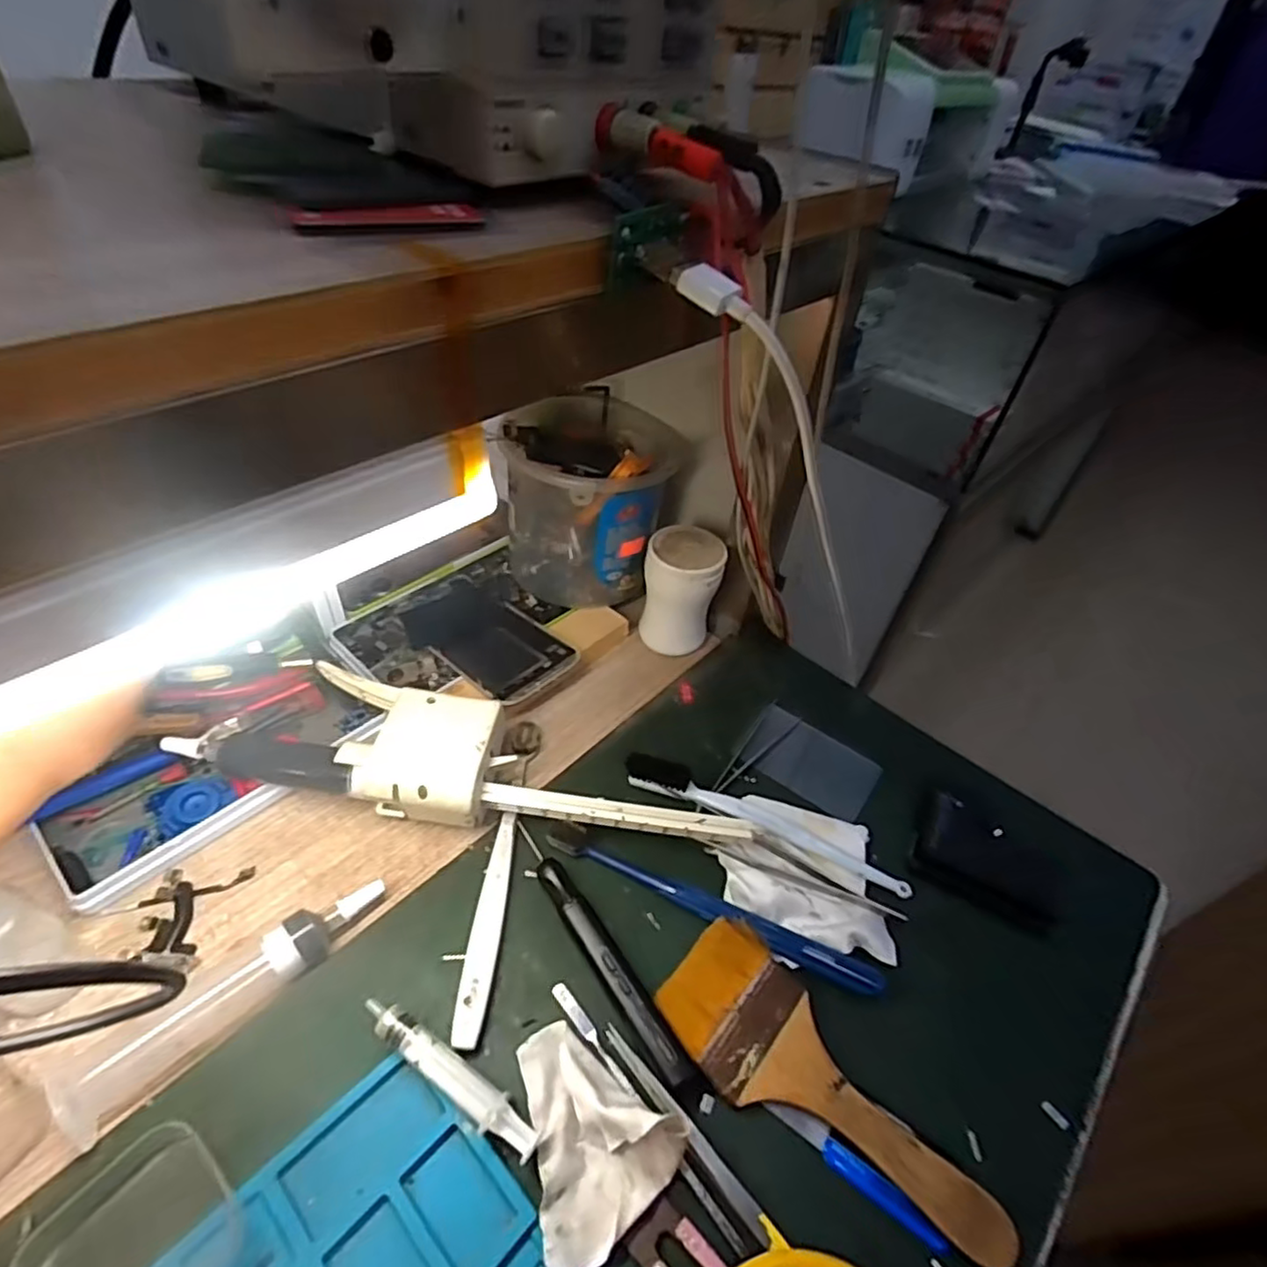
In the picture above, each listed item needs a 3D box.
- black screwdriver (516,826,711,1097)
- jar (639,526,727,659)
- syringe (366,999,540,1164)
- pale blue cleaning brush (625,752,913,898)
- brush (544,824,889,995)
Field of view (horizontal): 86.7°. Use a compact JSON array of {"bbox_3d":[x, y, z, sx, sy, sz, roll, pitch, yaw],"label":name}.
[{"bbox_3d":[-0.017,0.155,0.333,0.017,0.013,0.150,-25,51,-28],"label":"black screwdriver"},{"bbox_3d":[0.034,-0.028,0.486,0.052,0.085,0.049,2,43,-2],"label":"jar"},{"bbox_3d":[-0.079,0.188,0.286,0.090,0.019,0.014,24,47,20],"label":"syringe"},{"bbox_3d":[0.075,0.107,0.389,0.170,0.019,0.014,19,45,15],"label":"pale blue cleaning brush"},{"bbox_3d":[0.037,0.142,0.352,0.181,0.013,0.014,20,45,16],"label":"brush"}]

